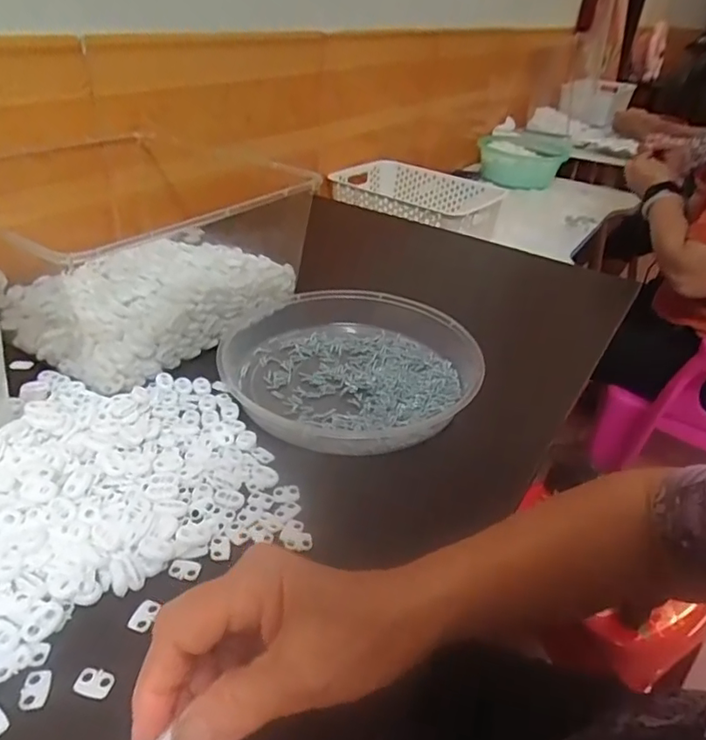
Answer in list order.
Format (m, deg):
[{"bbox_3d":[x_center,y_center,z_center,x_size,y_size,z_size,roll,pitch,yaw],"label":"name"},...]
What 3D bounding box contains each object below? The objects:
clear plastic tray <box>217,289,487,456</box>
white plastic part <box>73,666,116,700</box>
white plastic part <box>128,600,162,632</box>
[{"bbox_3d":[-0.005,-0.011,0.518,0.232,0.034,0.211,2,34,-4],"label":"clear plastic tray"},{"bbox_3d":[-0.134,0.162,0.289,0.019,0.004,0.013,11,35,9],"label":"white plastic part"},{"bbox_3d":[-0.120,0.141,0.321,0.014,0.004,0.019,10,34,7],"label":"white plastic part"}]

